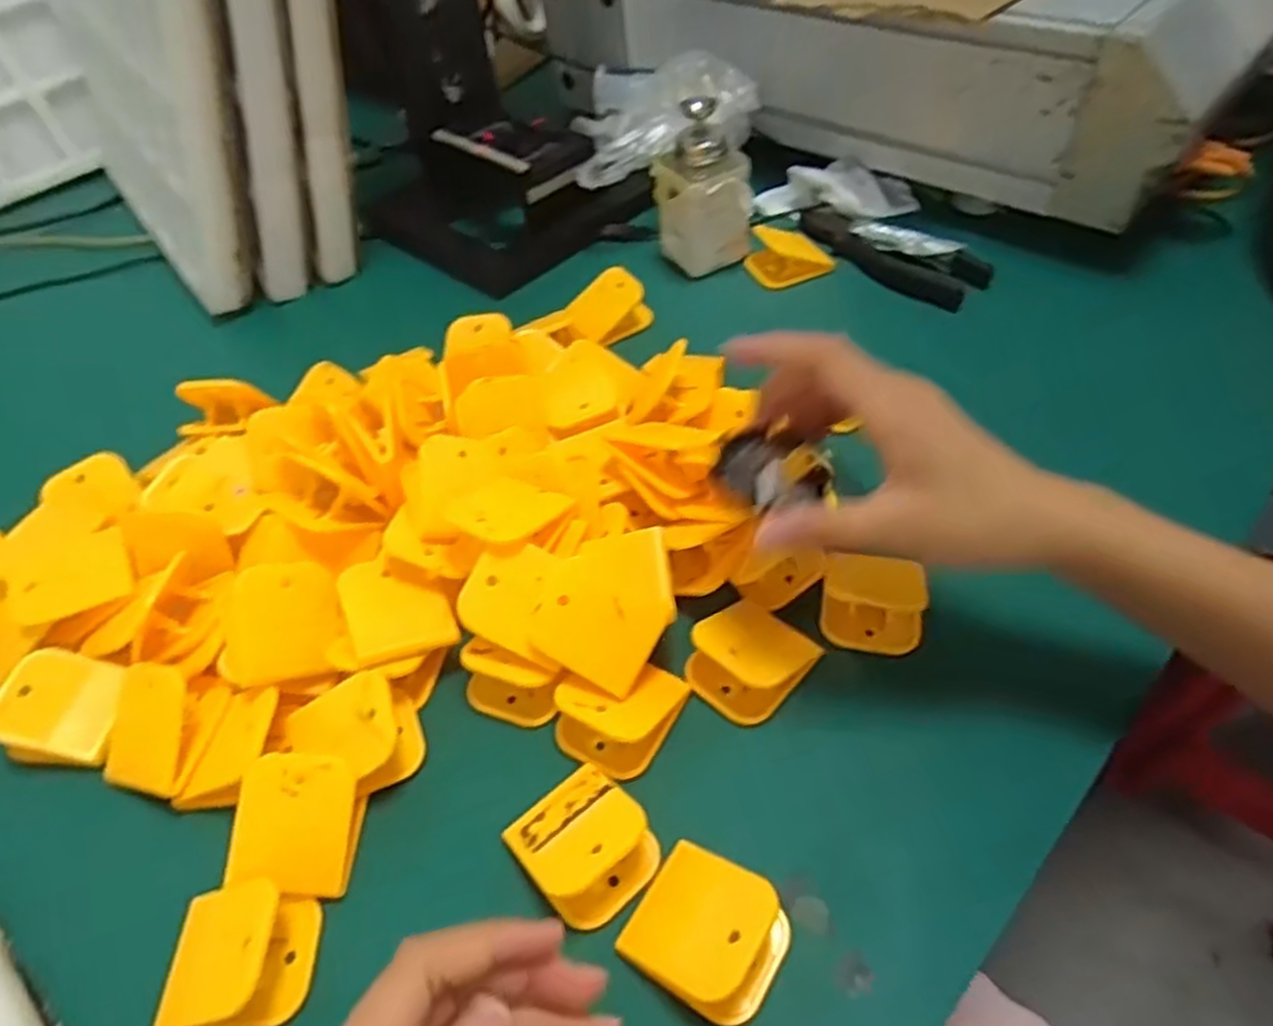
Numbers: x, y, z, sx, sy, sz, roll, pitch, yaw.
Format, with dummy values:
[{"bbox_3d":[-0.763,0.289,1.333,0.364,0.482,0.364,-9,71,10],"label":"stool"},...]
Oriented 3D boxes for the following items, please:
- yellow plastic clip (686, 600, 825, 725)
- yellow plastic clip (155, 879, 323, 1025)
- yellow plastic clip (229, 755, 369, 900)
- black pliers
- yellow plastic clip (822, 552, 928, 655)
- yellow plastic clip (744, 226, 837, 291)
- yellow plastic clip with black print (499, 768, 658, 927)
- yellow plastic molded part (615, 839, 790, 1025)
[{"bbox_3d":[0.054,0.064,0.371,0.050,0.021,0.055,28,56,27],"label":"yellow plastic clip"},{"bbox_3d":[-0.157,0.171,0.305,0.054,0.028,0.049,-4,48,2],"label":"yellow plastic clip"},{"bbox_3d":[-0.144,0.132,0.335,0.053,0.018,0.053,2,70,-2],"label":"yellow plastic clip"},{"bbox_3d":[0.188,-0.196,0.596,0.042,0.023,0.151,-39,56,-21],"label":"black pliers"},{"bbox_3d":[0.116,0.043,0.384,0.048,0.022,0.038,11,54,16],"label":"yellow plastic clip"},{"bbox_3d":[0.115,-0.193,0.593,0.064,0.041,0.025,2,52,10],"label":"yellow plastic clip"},{"bbox_3d":[-0.022,0.134,0.323,0.048,0.026,0.055,-34,54,-23],"label":"yellow plastic clip with black print"},{"bbox_3d":[0.026,0.157,0.298,0.054,0.028,0.048,26,56,26],"label":"yellow plastic molded part"}]

